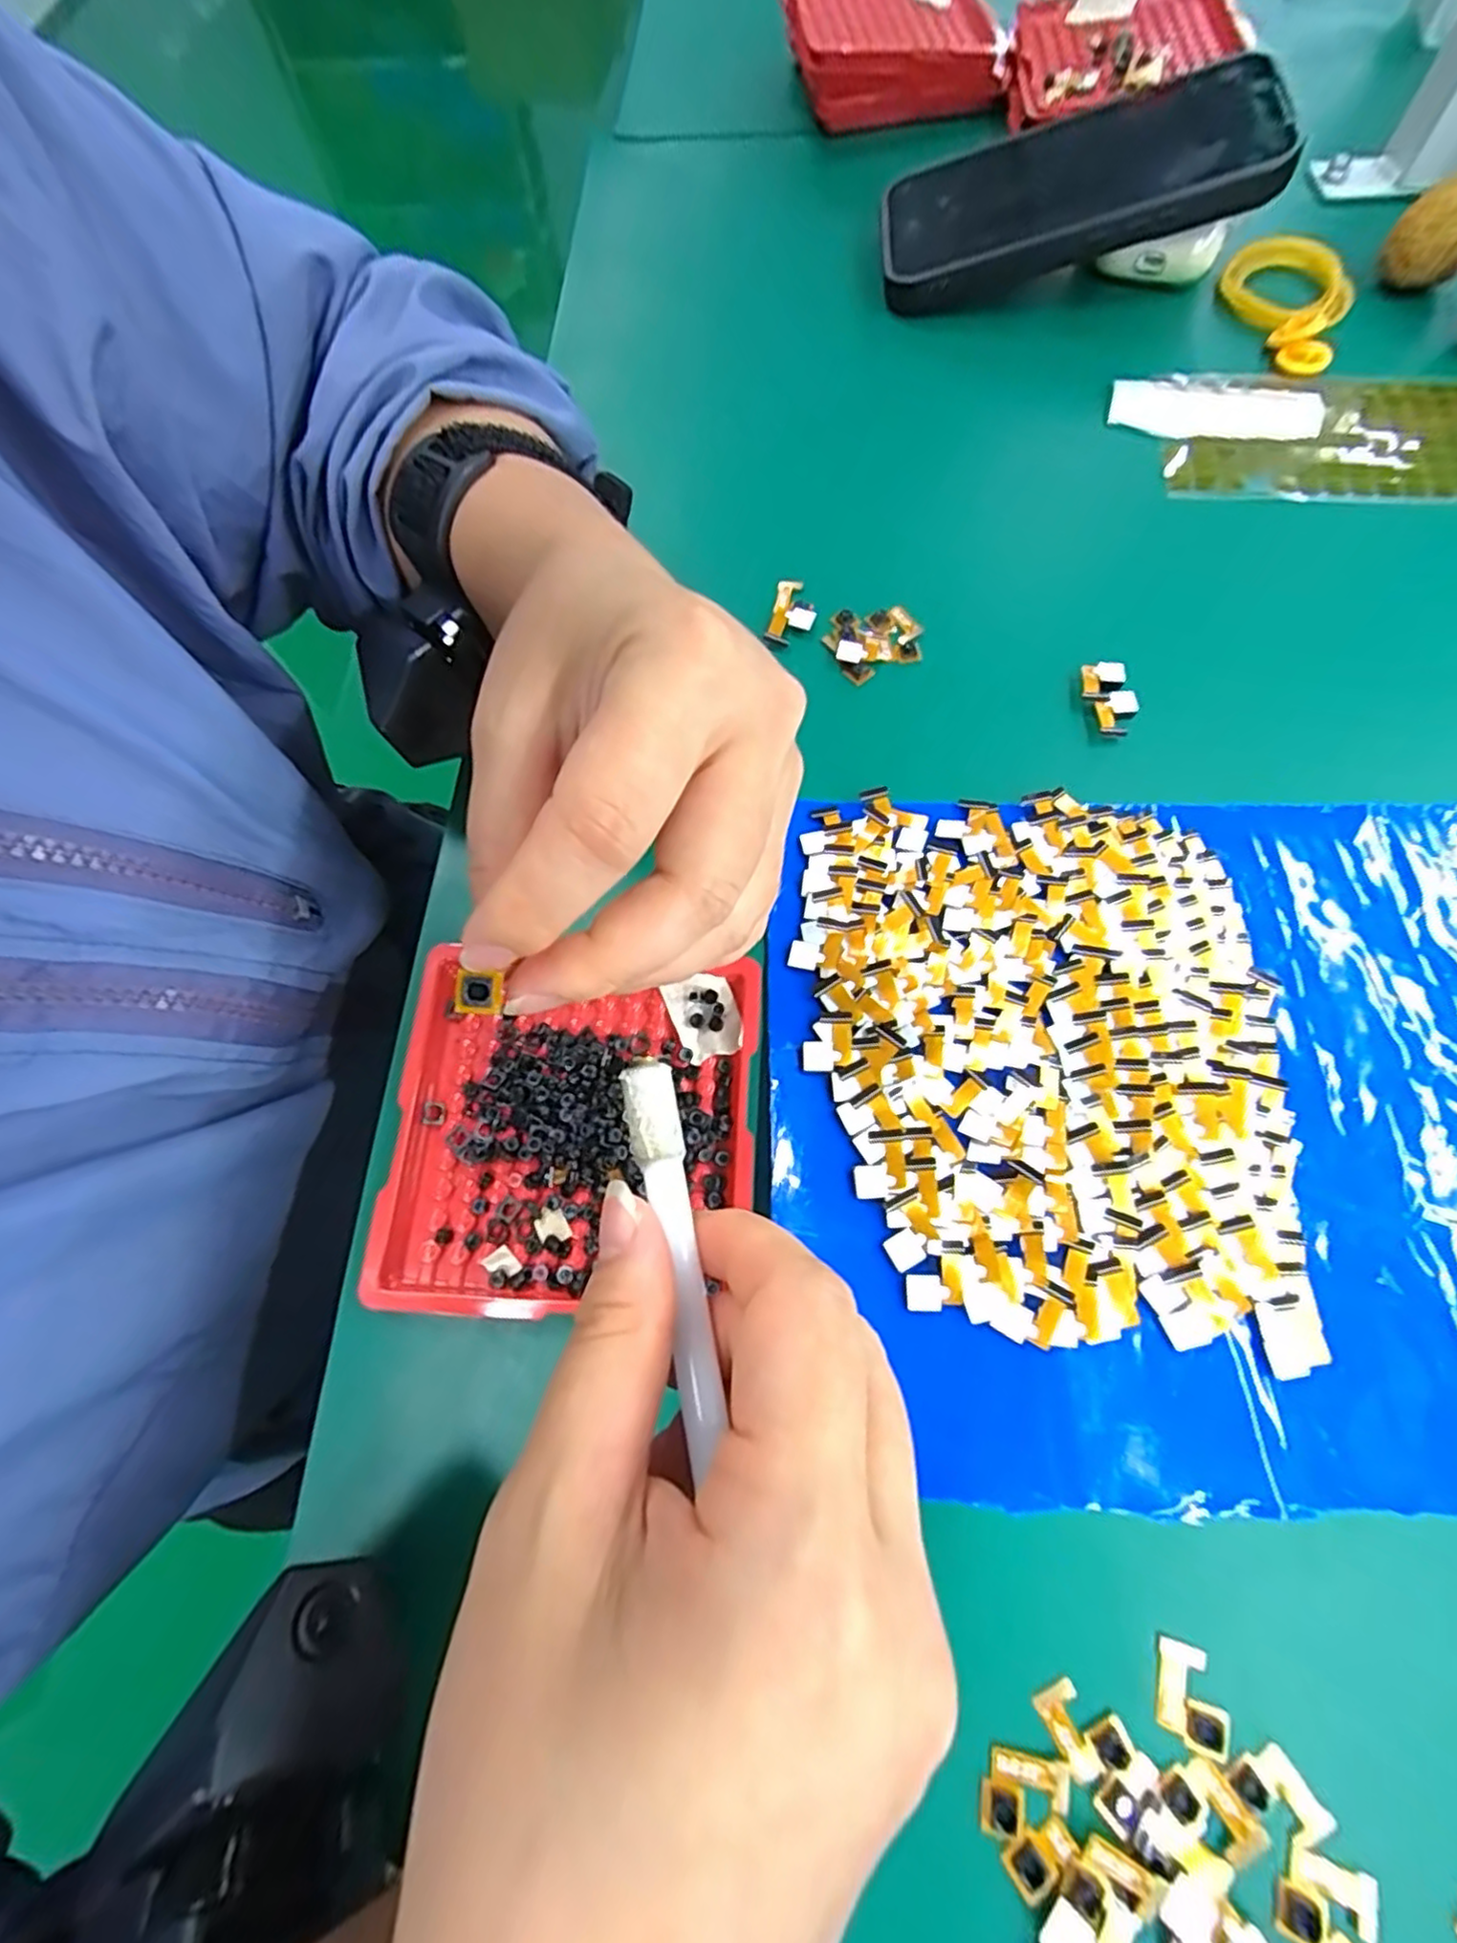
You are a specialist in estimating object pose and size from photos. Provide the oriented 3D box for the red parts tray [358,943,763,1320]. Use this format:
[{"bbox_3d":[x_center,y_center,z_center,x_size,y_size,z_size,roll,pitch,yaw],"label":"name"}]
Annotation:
[{"bbox_3d":[-0.045,0.044,0.197,0.101,0.007,0.094,1,70,4],"label":"red parts tray"}]

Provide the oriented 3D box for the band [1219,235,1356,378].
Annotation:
[{"bbox_3d":[0.245,-0.297,0.308,0.054,0.014,0.076,26,74,12],"label":"band"}]

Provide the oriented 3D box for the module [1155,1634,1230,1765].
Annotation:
[{"bbox_3d":[0.102,0.159,0.152,0.014,0.004,0.018,14,72,8],"label":"module"}]

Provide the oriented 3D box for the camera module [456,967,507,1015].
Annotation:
[{"bbox_3d":[-0.049,0.004,0.138,0.008,0.005,0.008,3,69,1],"label":"camera module"}]

